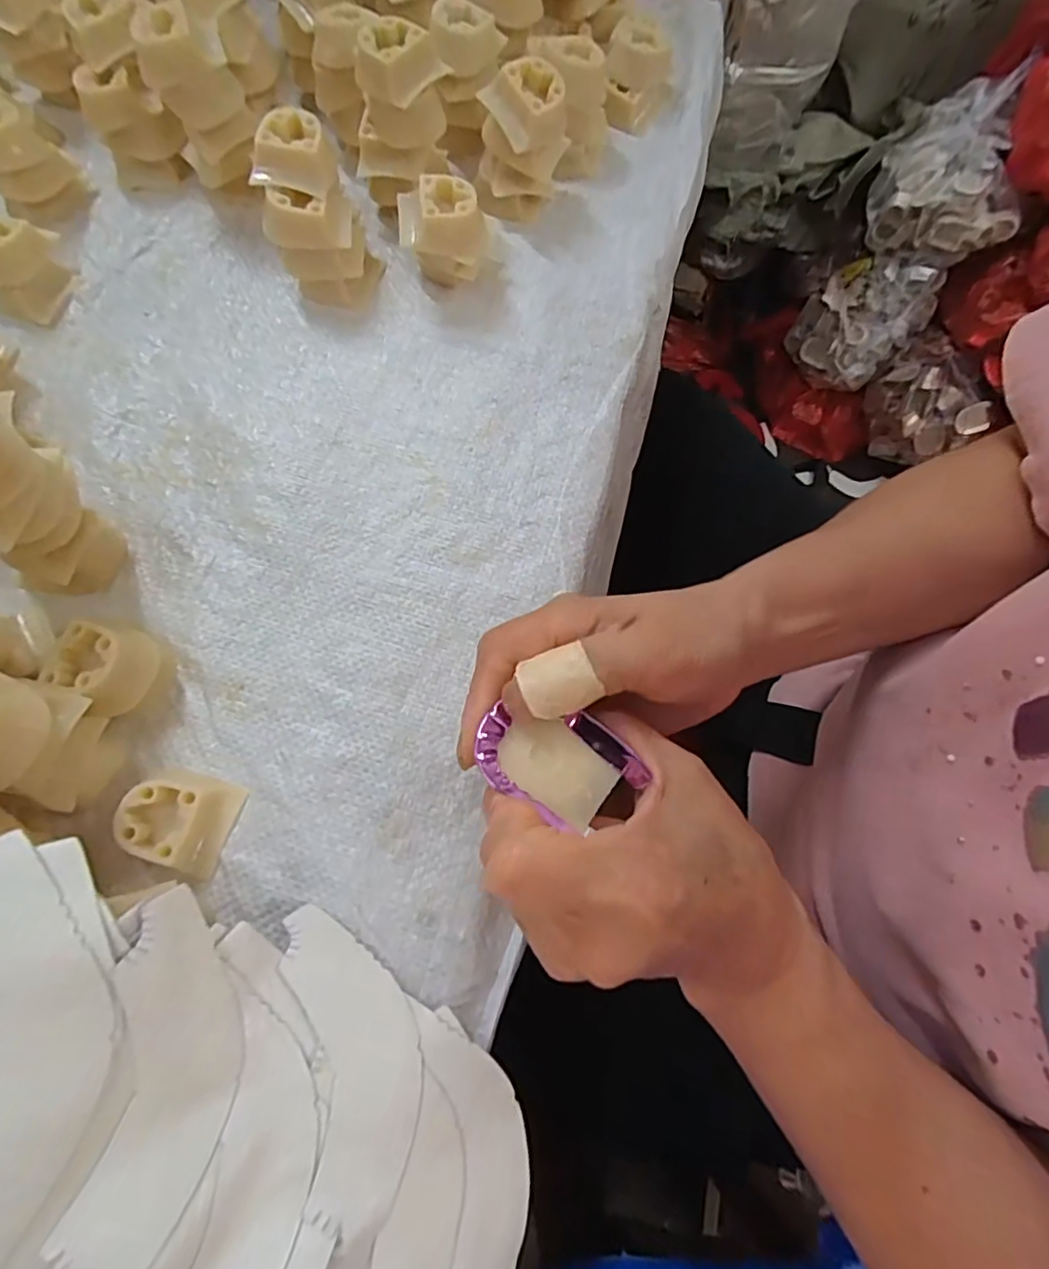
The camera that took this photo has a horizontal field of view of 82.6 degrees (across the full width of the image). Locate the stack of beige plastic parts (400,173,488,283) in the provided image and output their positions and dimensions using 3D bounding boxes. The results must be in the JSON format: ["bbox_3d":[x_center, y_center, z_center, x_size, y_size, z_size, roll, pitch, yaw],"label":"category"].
[{"bbox_3d":[-0.043,-0.215,0.327,0.043,0.048,0.032,-4,72,-1],"label":"stack of beige plastic parts"}]

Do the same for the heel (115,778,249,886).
[{"bbox_3d":[-0.143,0.076,0.246,0.038,0.017,0.037,16,72,5],"label":"heel"}]

